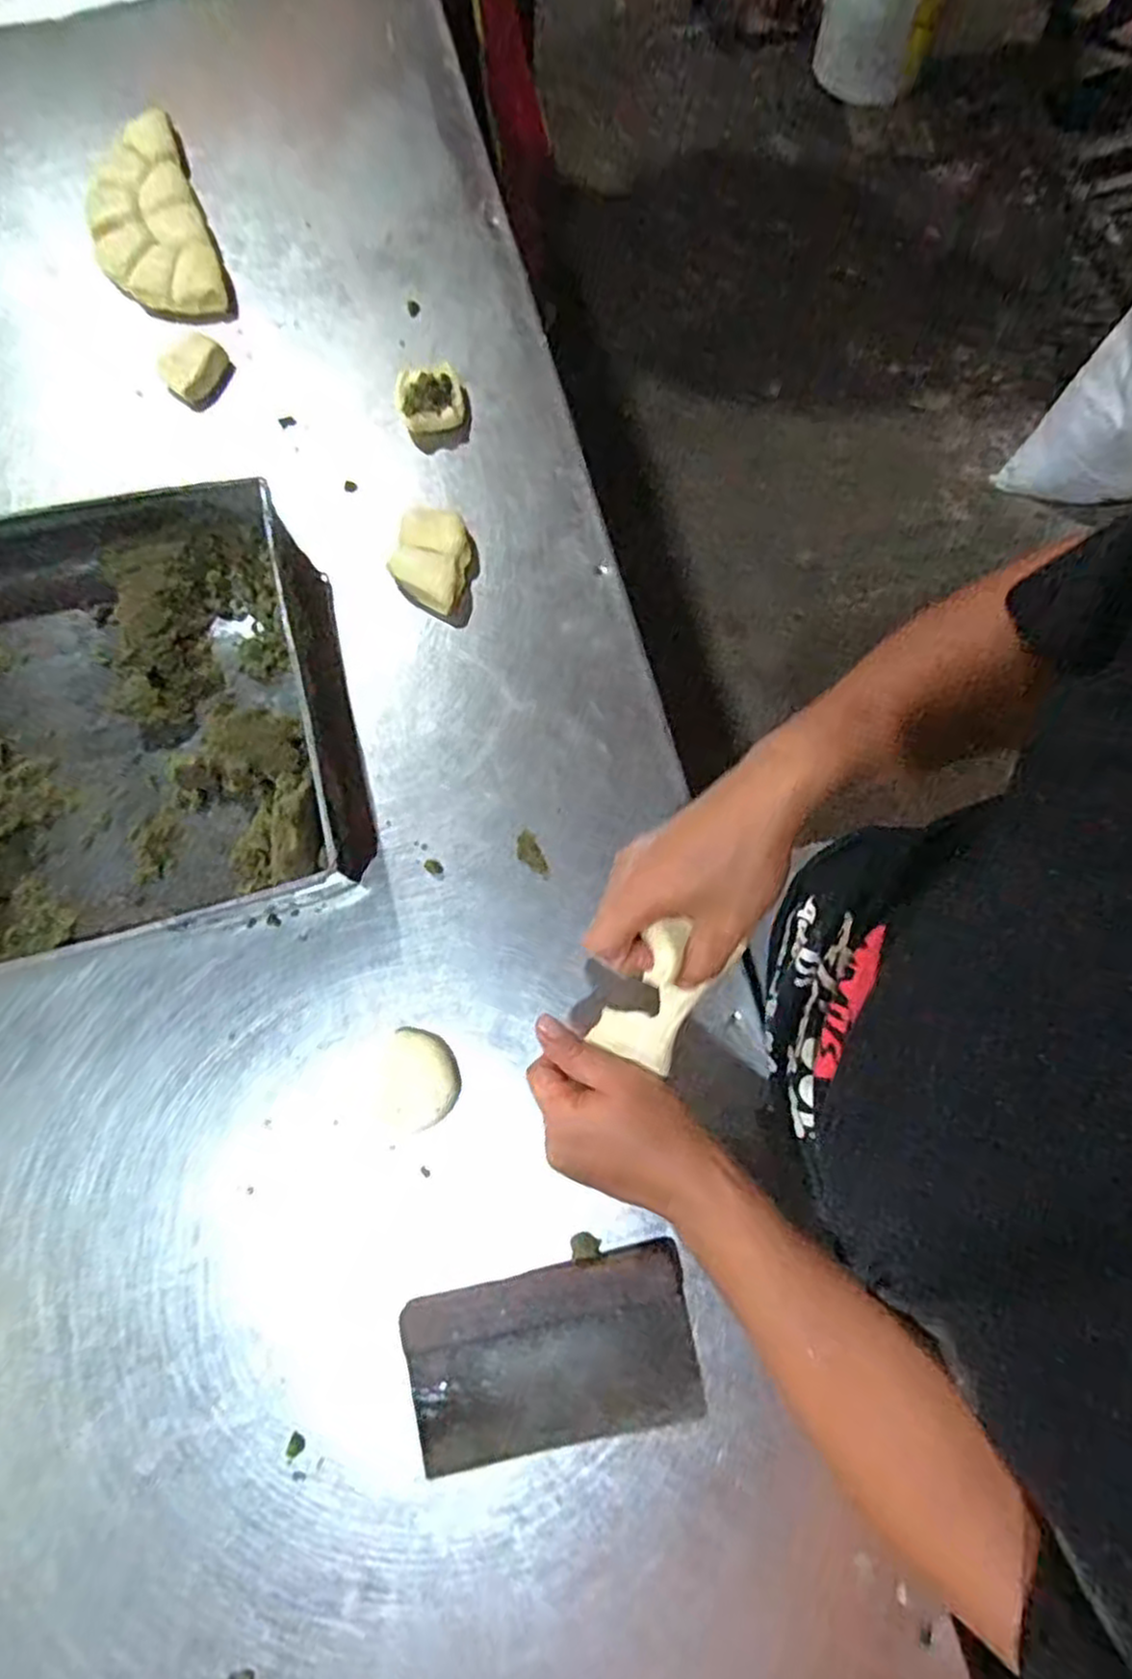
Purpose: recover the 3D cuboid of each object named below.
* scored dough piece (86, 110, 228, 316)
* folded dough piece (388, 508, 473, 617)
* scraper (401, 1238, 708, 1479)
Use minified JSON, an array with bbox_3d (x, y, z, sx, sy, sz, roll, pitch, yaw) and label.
[{"bbox_3d":[-0.404,-0.589,0.730,0.106,0.028,0.219,-21,78,-5],"label":"scored dough piece"},{"bbox_3d":[-0.114,-0.242,0.652,0.062,0.035,0.074,20,80,7],"label":"folded dough piece"},{"bbox_3d":[-0.009,0.362,0.529,0.194,0.010,0.110,-13,77,-3],"label":"scraper"}]

